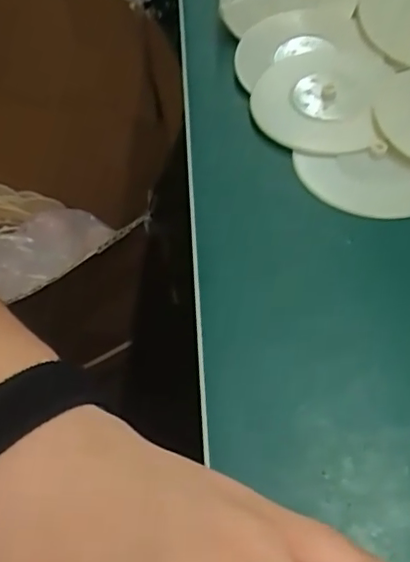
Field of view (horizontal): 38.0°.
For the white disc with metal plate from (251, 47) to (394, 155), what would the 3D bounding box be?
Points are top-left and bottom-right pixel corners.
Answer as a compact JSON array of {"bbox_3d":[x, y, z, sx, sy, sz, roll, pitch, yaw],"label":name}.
[{"bbox_3d":[0.064,-0.105,0.335,0.071,0.013,0.086,9,53,7],"label":"white disc with metal plate"}]

